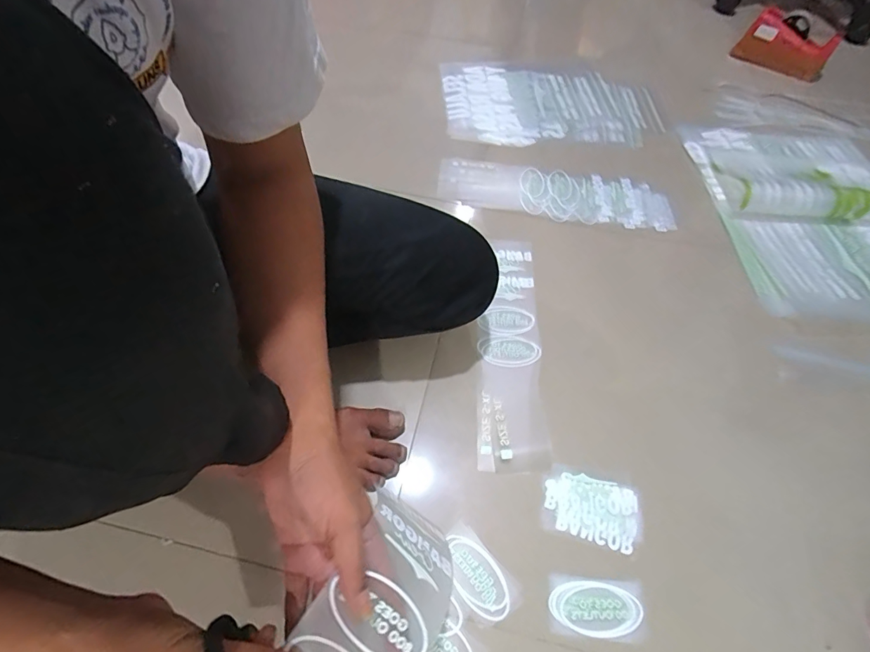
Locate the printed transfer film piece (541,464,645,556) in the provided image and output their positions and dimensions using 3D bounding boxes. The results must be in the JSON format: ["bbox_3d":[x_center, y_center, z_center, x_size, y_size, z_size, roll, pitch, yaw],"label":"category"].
[{"bbox_3d":[0.184,0.211,0.503,0.112,0.006,0.076,15,57,8],"label":"printed transfer film piece"}]

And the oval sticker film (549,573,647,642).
[{"bbox_3d":[0.167,0.291,0.448,0.096,0.004,0.055,6,56,2],"label":"oval sticker film"}]

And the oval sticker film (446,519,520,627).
[{"bbox_3d":[0.041,0.263,0.456,0.057,0.004,0.092,-33,63,-21],"label":"oval sticker film"}]

